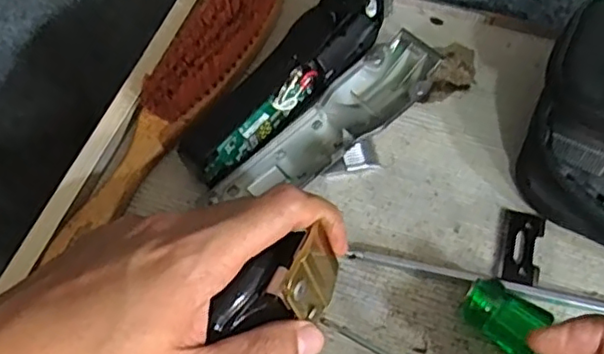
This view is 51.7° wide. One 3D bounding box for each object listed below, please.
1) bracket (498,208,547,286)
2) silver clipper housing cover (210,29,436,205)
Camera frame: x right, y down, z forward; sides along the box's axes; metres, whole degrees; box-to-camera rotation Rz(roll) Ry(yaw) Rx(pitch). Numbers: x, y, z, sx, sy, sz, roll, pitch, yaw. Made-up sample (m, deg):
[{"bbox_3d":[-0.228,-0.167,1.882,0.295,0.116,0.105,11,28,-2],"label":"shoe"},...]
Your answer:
[{"bbox_3d":[0.116,0.037,0.330,0.020,0.004,0.042,14,61,9],"label":"bracket"},{"bbox_3d":[0.017,-0.028,0.356,0.145,0.029,0.041,-39,66,-19],"label":"silver clipper housing cover"}]

